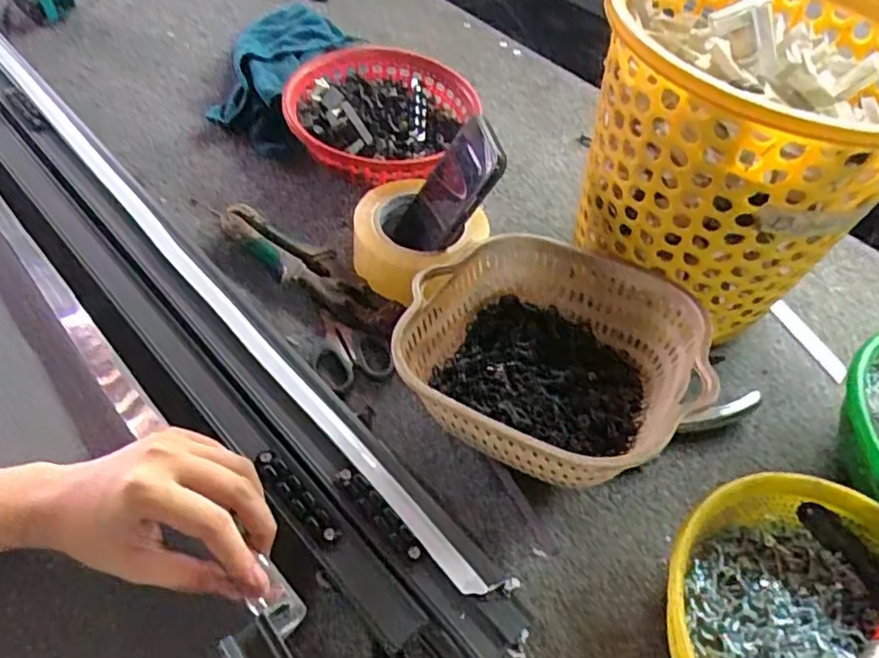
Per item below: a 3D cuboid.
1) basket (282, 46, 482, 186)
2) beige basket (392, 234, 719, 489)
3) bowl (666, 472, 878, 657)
[{"bbox_3d":[-0.061,-0.214,0.680,0.193,0.080,0.201,6,52,1],"label":"basket"},{"bbox_3d":[0.080,0.021,0.484,0.198,0.103,0.195,28,53,16],"label":"beige basket"},{"bbox_3d":[0.212,0.189,0.388,0.169,0.066,0.194,12,50,3],"label":"bowl"}]

